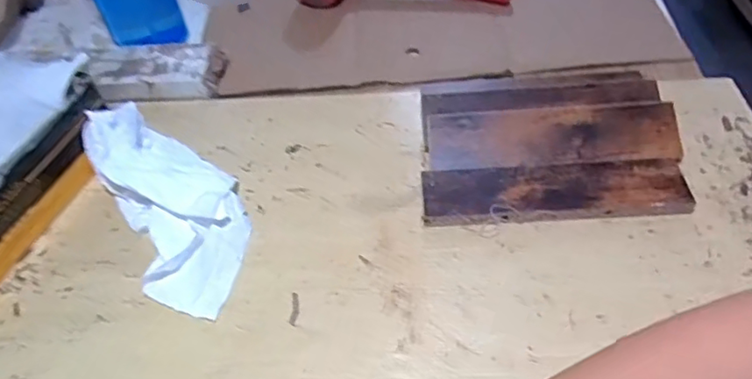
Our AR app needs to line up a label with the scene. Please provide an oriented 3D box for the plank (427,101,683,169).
[{"bbox_3d":[0.180,-0.056,0.598,0.249,0.010,0.066,-2,67,7],"label":"plank"}]

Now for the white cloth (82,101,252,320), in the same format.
[{"bbox_3d":[-0.203,0.001,0.570,0.114,0.062,0.271,-26,49,-17],"label":"white cloth"}]

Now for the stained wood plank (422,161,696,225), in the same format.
[{"bbox_3d":[0.170,0.002,0.560,0.244,0.020,0.066,-2,46,5],"label":"stained wood plank"}]

